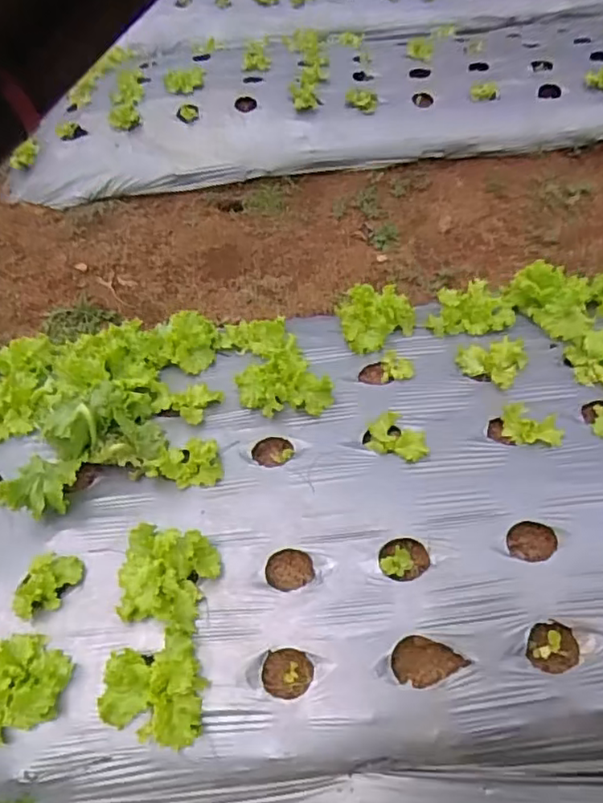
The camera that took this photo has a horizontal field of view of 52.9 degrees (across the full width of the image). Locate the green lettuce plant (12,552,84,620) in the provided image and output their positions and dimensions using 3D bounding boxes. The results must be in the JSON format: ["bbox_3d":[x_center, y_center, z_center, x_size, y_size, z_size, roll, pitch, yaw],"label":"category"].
[{"bbox_3d":[-0.414,0.292,0.985,0.084,0.051,0.108,0,49,9],"label":"green lettuce plant"}]

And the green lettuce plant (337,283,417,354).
[{"bbox_3d":[0.170,-0.197,1.373,0.160,0.067,0.171,-7,49,-2],"label":"green lettuce plant"}]

